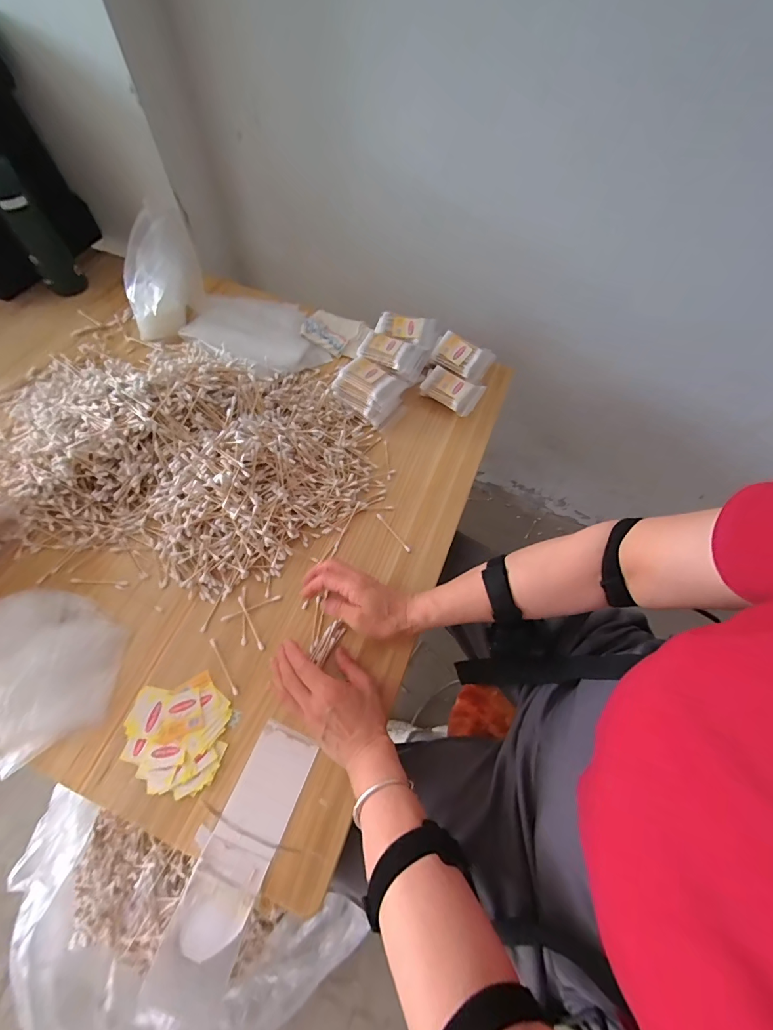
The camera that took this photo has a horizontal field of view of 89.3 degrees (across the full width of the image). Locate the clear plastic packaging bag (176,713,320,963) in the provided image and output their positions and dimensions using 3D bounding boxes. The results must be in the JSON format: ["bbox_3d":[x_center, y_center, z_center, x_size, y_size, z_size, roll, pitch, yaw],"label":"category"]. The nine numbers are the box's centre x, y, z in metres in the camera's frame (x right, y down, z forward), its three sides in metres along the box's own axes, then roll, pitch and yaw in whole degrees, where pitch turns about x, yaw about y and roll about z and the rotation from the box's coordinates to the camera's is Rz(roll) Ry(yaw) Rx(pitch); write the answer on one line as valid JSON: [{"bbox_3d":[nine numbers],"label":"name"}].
[{"bbox_3d":[-0.129,0.298,0.368,0.060,0.013,0.174,21,63,8],"label":"clear plastic packaging bag"}]

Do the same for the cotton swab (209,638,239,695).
[{"bbox_3d":[-0.180,0.167,0.432,0.006,0.004,0.068,-30,67,-17],"label":"cotton swab"}]

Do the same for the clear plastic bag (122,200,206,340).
[{"bbox_3d":[-0.355,-0.392,0.622,0.107,0.095,0.210,0,84,-3],"label":"clear plastic bag"}]

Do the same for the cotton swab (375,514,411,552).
[{"bbox_3d":[0.009,0.023,0.511,0.006,0.006,0.066,-35,69,-19],"label":"cotton swab"}]

